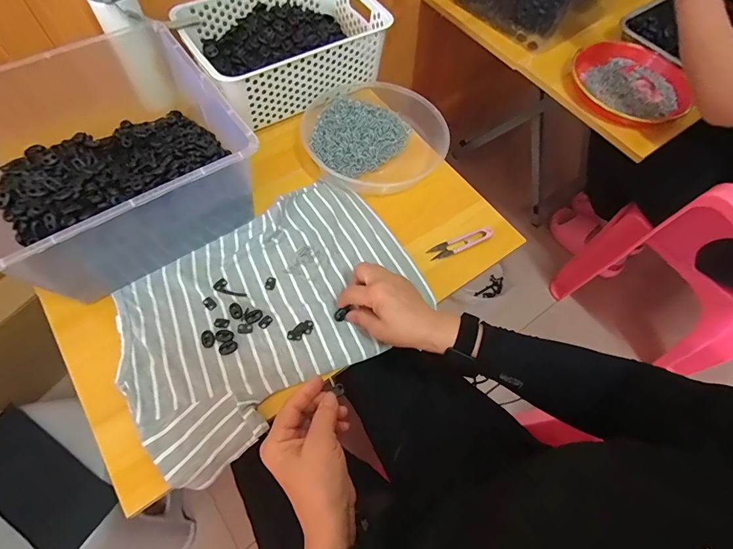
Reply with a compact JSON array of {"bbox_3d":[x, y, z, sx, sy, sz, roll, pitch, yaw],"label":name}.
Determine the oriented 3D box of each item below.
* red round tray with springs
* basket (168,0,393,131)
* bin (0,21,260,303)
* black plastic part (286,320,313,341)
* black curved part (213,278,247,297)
[{"bbox_3d":[0.484,-0.355,0.743,0.210,0.031,0.216,-31,69,-18],"label":"red round tray with springs"},{"bbox_3d":[-0.136,-0.389,0.663,0.304,0.093,0.208,-33,70,-19],"label":"basket"},{"bbox_3d":[-0.337,-0.157,0.516,0.291,0.140,0.318,-32,70,-18],"label":"bin"},{"bbox_3d":[-0.083,0.071,0.497,0.035,0.004,0.018,-31,69,-18],"label":"black plastic part"},{"bbox_3d":[-0.179,0.021,0.517,0.045,0.004,0.018,34,66,13],"label":"black curved part"}]

